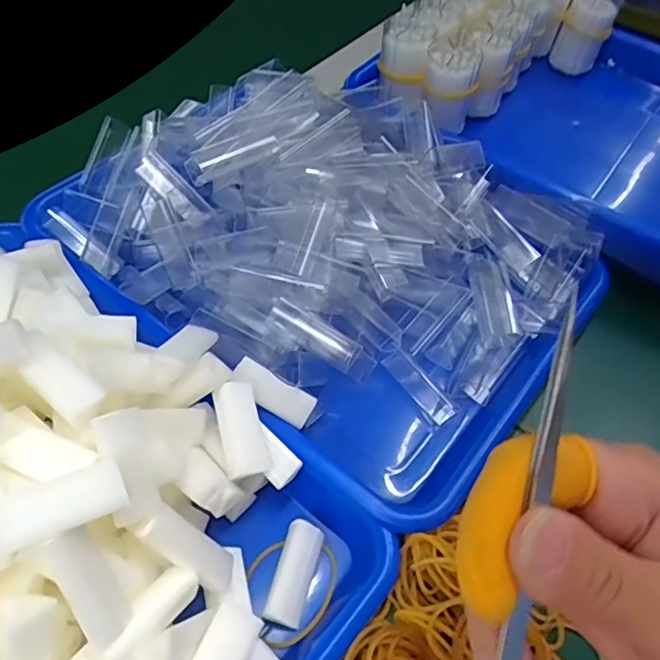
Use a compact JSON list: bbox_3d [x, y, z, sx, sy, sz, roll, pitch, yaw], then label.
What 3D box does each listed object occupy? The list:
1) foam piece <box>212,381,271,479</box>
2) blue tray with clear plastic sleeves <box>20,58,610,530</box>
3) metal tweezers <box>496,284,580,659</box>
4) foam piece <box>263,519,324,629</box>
[{"bbox_3d":[-0.044,0.049,0.282,0.020,0.008,0.045,-13,83,-13],"label":"foam piece"},{"bbox_3d":[0.001,-0.064,0.377,0.327,0.070,0.252,38,60,22],"label":"blue tray with clear plastic sleeves"},{"bbox_3d":[0.053,0.056,0.151,0.007,0.004,0.132,12,85,5],"label":"metal tweezers"},{"bbox_3d":[-0.017,0.116,0.273,0.017,0.011,0.045,14,54,7],"label":"foam piece"}]

